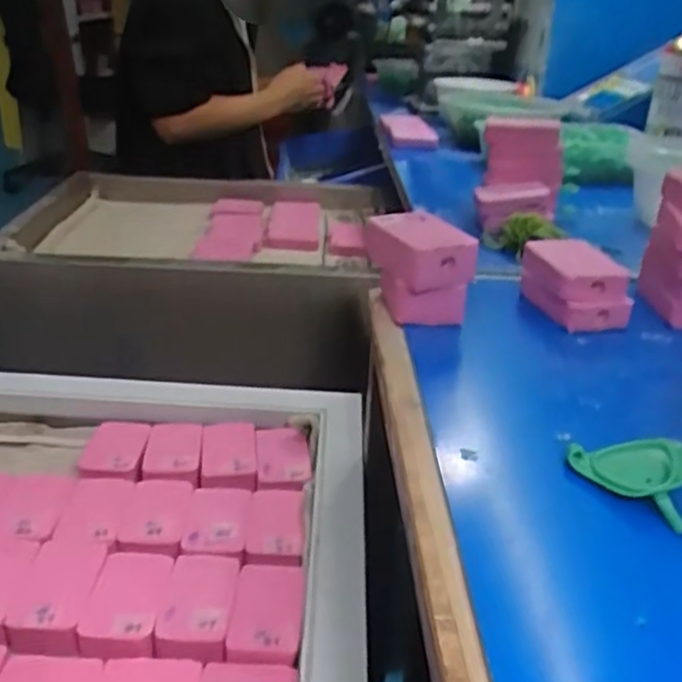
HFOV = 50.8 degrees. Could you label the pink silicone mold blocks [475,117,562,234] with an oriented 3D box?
[{"bbox_3d":[0.168,-0.155,0.680,0.078,0.092,0.096,9,26,12],"label":"pink silicone mold blocks"}]

